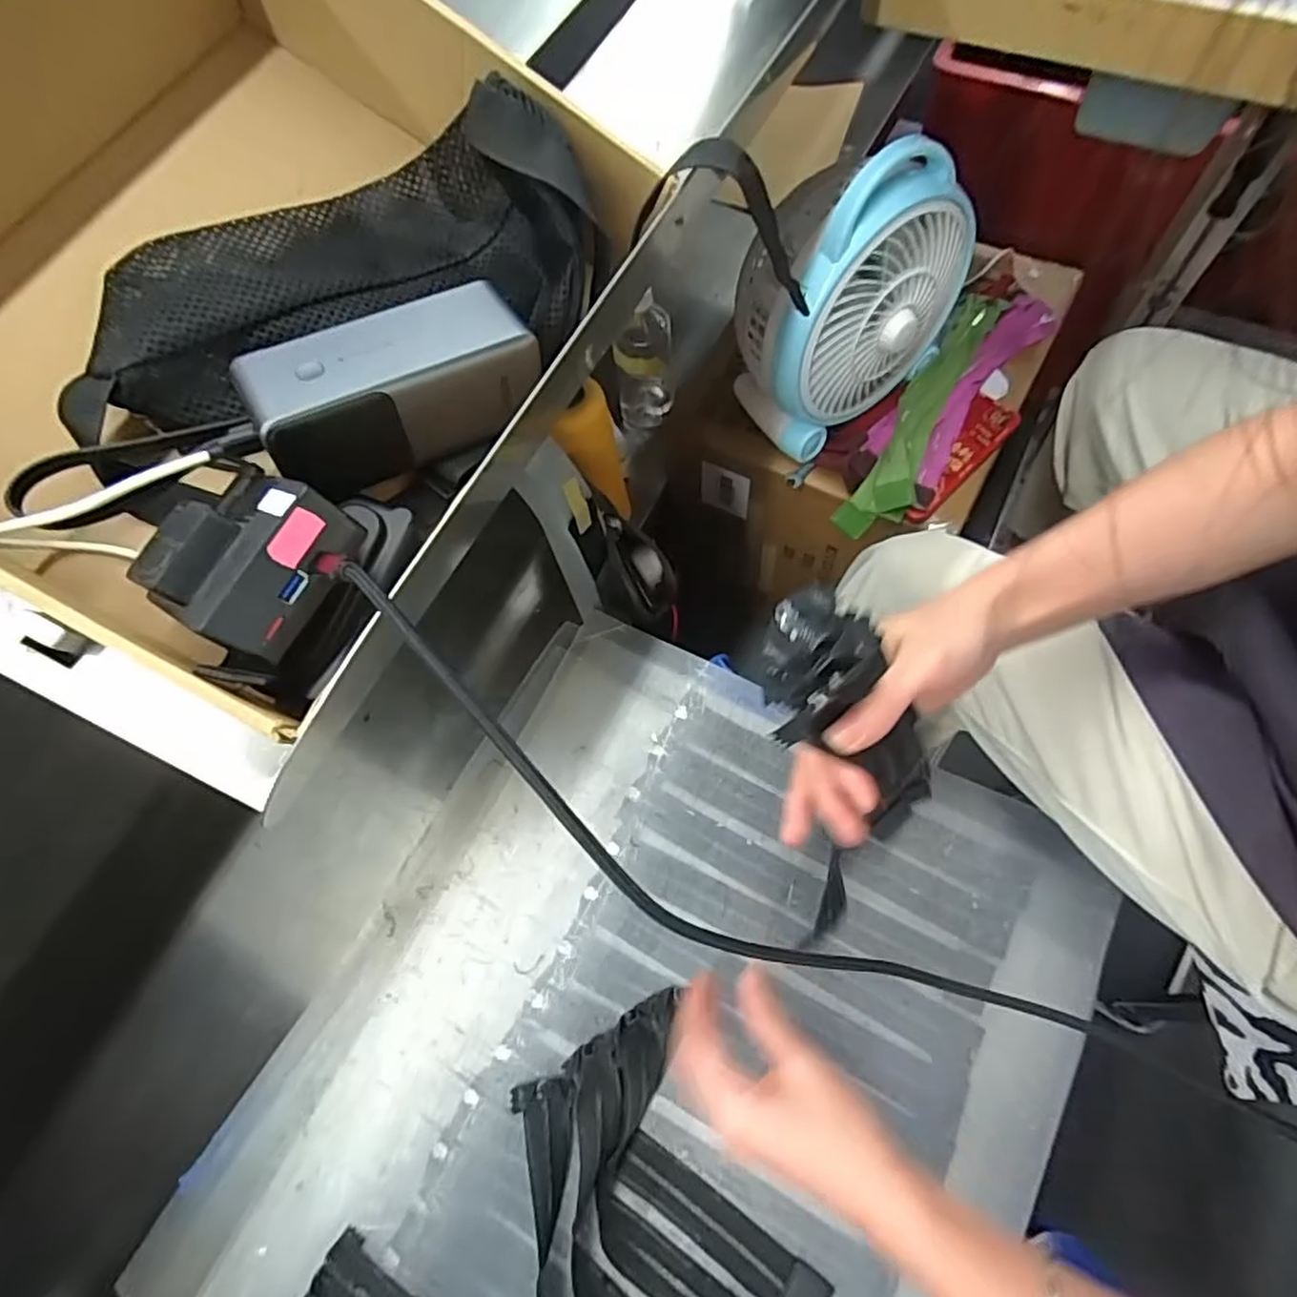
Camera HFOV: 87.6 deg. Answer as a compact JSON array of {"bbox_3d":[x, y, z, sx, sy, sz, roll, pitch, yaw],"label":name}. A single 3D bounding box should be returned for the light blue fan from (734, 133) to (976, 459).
[{"bbox_3d":[0.172,-0.313,0.588,0.201,0.219,0.133,-38,73,-10],"label":"light blue fan"}]

